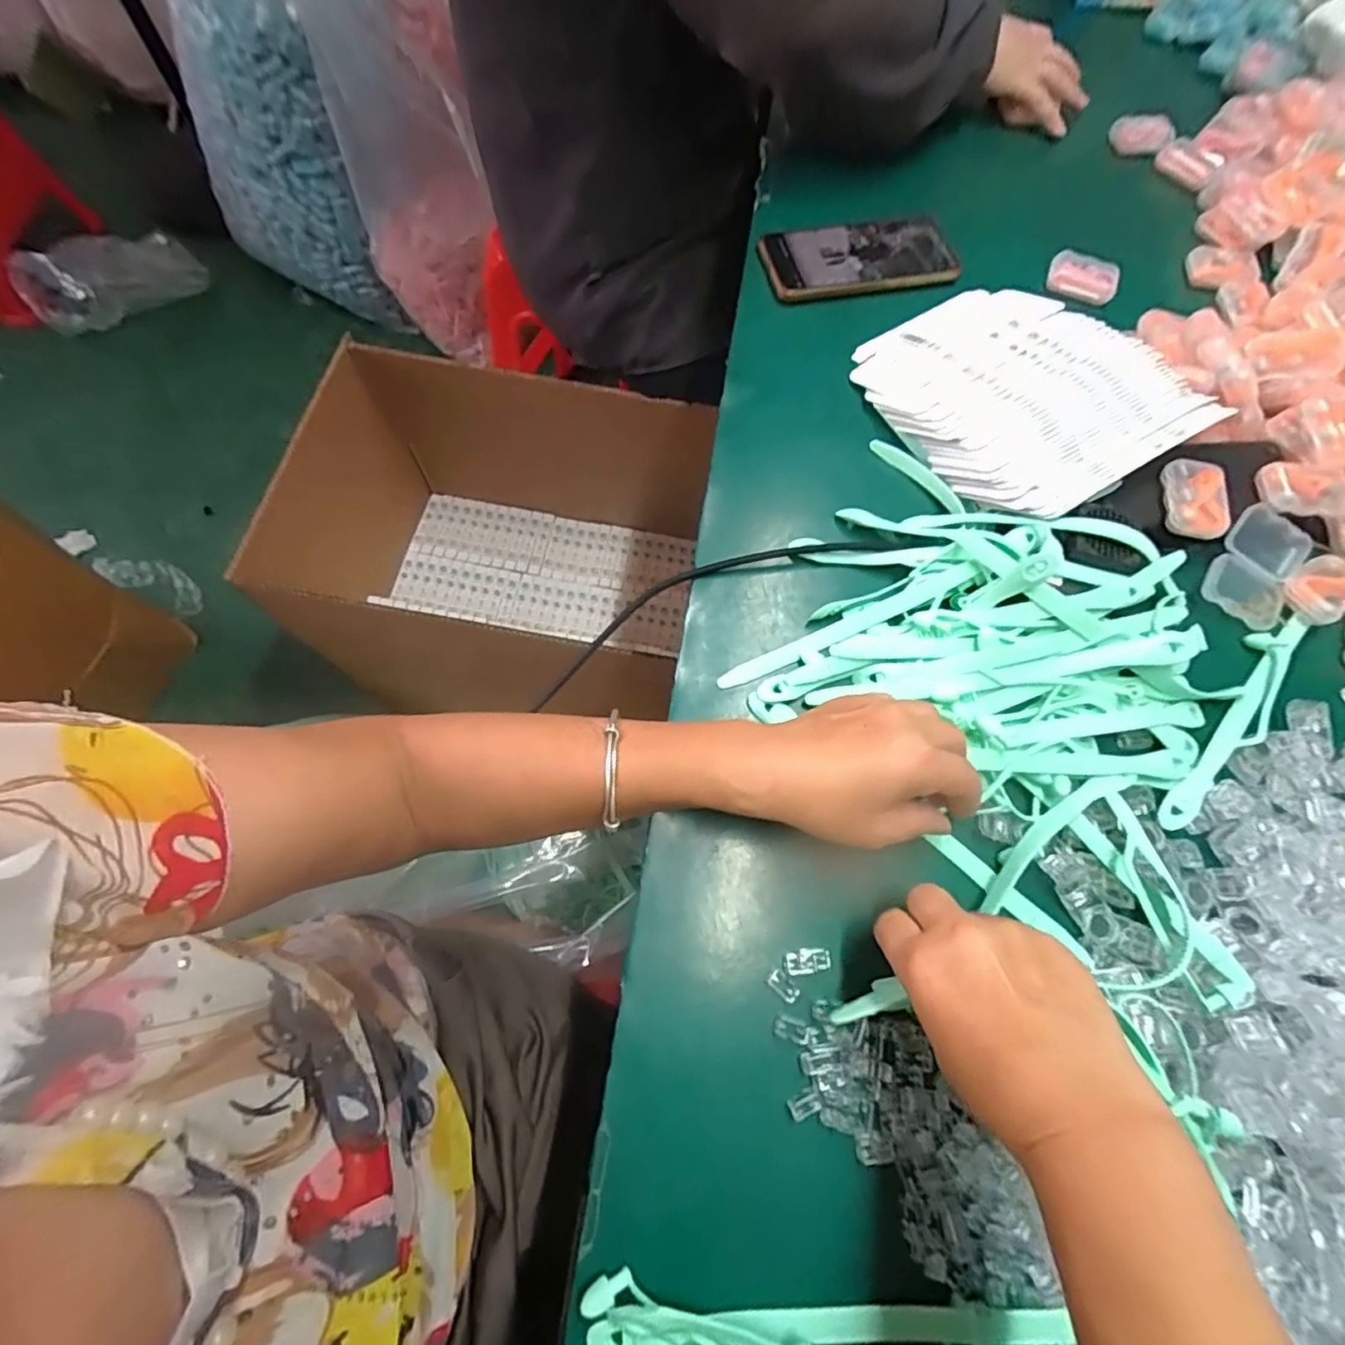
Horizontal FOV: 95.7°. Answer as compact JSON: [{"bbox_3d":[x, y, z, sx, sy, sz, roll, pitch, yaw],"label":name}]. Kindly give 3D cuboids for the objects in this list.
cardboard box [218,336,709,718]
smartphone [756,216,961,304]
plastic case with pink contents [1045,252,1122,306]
[{"bbox_3d":[-0.214,-0.152,0.838,0.464,0.333,0.370,14,70,2],"label":"cardboard box"},{"bbox_3d":[0.156,-0.349,0.510,0.164,0.011,0.071,-10,71,-7],"label":"smartphone"},{"bbox_3d":[0.349,-0.336,0.518,0.056,0.019,0.024,25,71,6],"label":"plastic case with pink contents"}]

